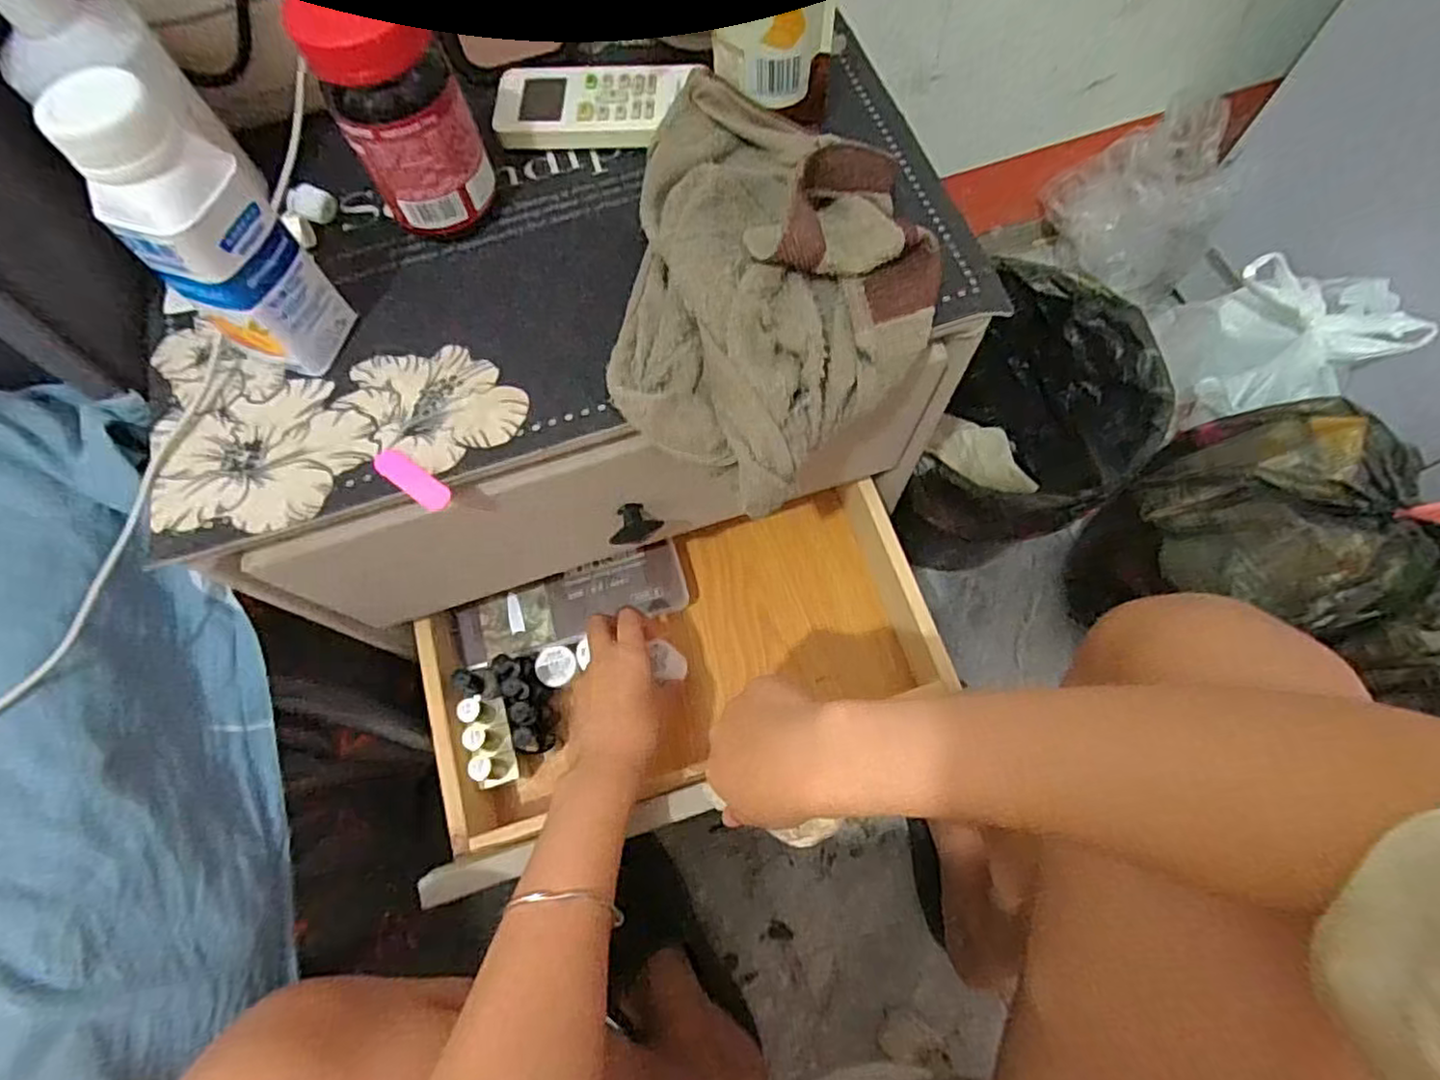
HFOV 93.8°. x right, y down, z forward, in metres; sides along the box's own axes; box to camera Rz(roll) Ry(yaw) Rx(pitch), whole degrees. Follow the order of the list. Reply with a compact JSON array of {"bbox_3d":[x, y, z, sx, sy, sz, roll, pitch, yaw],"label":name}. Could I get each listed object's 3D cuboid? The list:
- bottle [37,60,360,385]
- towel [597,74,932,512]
[{"bbox_3d":[-0.231,-0.133,0.311,0.045,0.136,0.049,12,70,6],"label":"bottle"},{"bbox_3d":[0.030,-0.146,0.345,0.155,0.066,0.236,6,69,4],"label":"towel"}]

